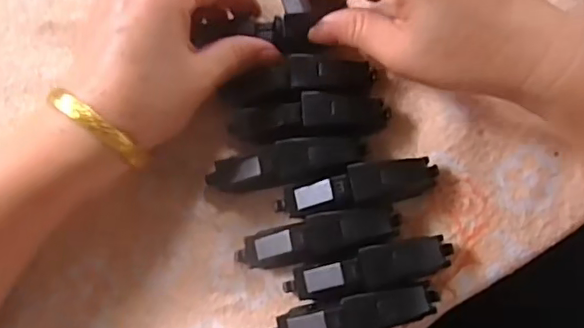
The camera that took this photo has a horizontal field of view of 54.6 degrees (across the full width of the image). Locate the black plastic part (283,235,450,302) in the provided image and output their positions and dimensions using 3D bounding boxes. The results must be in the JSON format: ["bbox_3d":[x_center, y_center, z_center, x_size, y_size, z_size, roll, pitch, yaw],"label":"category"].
[{"bbox_3d":[0.038,0.051,0.272,0.080,0.017,0.020,-10,78,-1],"label":"black plastic part"}]

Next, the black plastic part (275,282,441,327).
[{"bbox_3d":[0.030,0.072,0.268,0.081,0.020,0.018,-12,78,-2],"label":"black plastic part"}]

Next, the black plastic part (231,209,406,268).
[{"bbox_3d":[0.013,0.036,0.275,0.080,0.016,0.021,-15,78,-2],"label":"black plastic part"}]

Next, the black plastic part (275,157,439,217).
[{"bbox_3d":[0.033,0.011,0.280,0.080,0.017,0.020,-9,78,-1],"label":"black plastic part"}]

